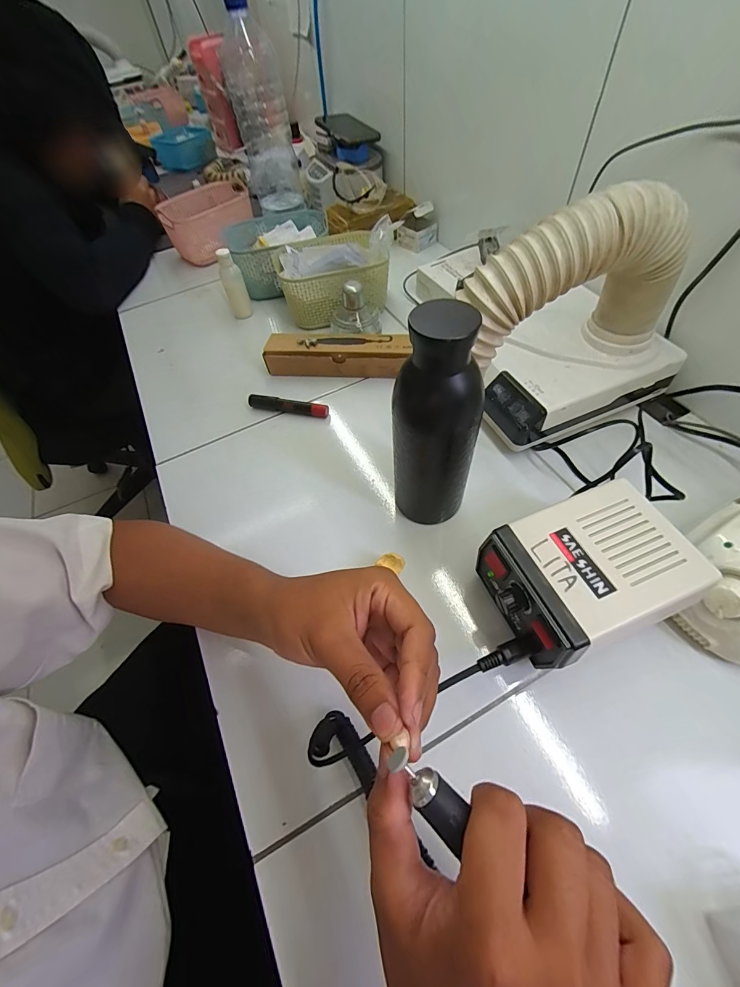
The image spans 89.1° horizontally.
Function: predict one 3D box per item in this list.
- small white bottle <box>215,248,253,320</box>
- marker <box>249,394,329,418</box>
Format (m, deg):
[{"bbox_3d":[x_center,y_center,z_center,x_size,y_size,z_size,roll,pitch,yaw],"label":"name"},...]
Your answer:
[{"bbox_3d":[-0.218,-0.334,0.602,0.033,0.100,0.028,-19,57,-8],"label":"small white bottle"},{"bbox_3d":[-0.109,-0.116,0.501,0.110,0.018,0.015,11,58,12],"label":"marker"}]

